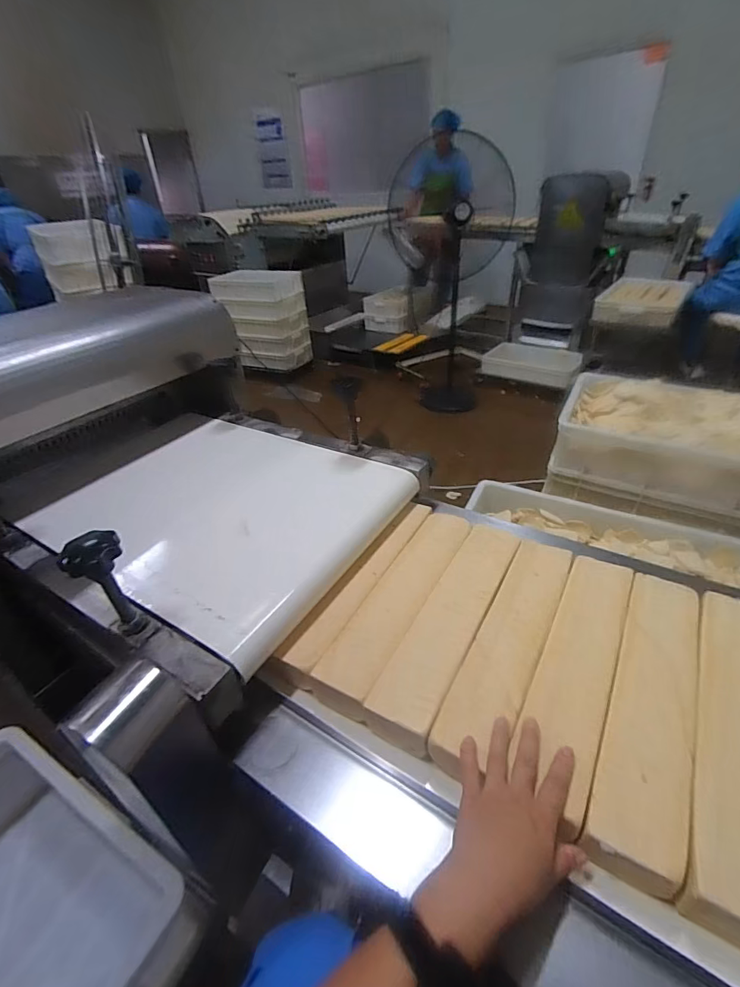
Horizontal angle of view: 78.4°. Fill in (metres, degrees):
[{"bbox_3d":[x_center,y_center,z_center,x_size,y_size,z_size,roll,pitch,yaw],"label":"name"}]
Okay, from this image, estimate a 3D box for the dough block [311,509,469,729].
[{"bbox_3d":[0.046,0.146,0.662,0.088,0.061,0.362,20,41,23],"label":"dough block"}]

